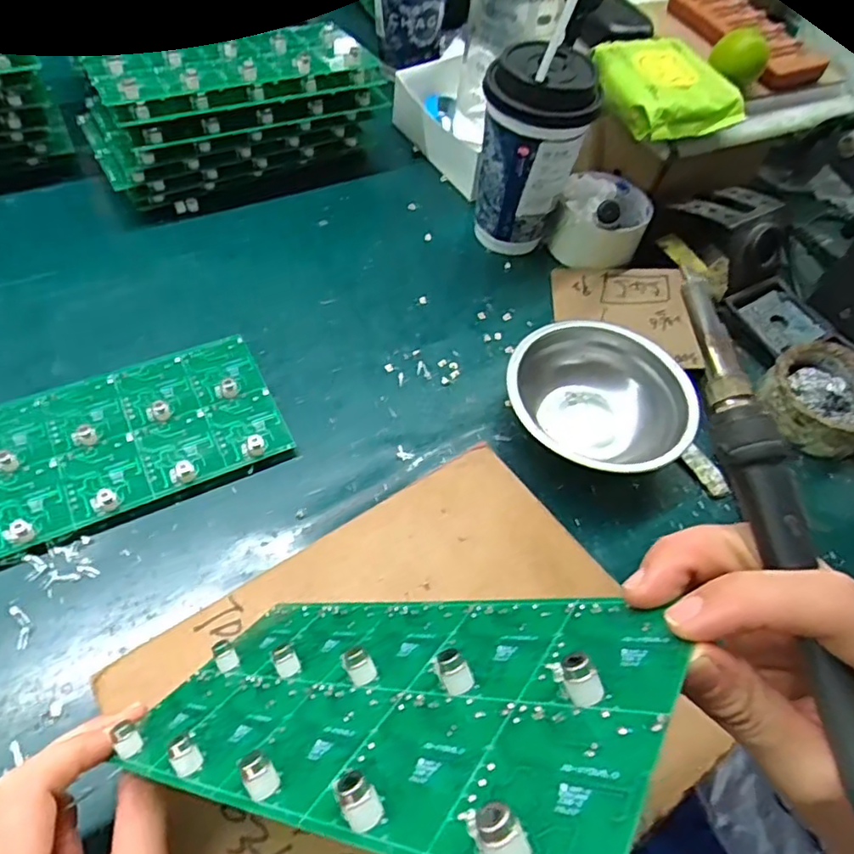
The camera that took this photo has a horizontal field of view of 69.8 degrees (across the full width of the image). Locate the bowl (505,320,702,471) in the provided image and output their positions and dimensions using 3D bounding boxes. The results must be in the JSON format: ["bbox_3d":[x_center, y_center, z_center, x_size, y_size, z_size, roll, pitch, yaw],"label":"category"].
[{"bbox_3d":[0.116,-0.015,0.424,0.127,0.037,0.116,30,58,13],"label":"bowl"}]

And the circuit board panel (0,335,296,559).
[{"bbox_3d":[-0.210,0.012,0.390,0.221,0.021,0.104,-22,62,-20],"label":"circuit board panel"}]

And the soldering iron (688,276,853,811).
[{"bbox_3d":[0.114,0.041,0.185,0.021,0.014,0.196,-9,72,-11],"label":"soldering iron"}]

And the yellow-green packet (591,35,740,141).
[{"bbox_3d":[0.198,-0.285,0.513,0.101,0.030,0.114,-15,59,-16],"label":"yellow-green packet"}]

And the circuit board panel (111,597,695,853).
[{"bbox_3d":[-0.024,0.092,0.220,0.103,0.219,0.011,-33,103,-50],"label":"circuit board panel"}]

